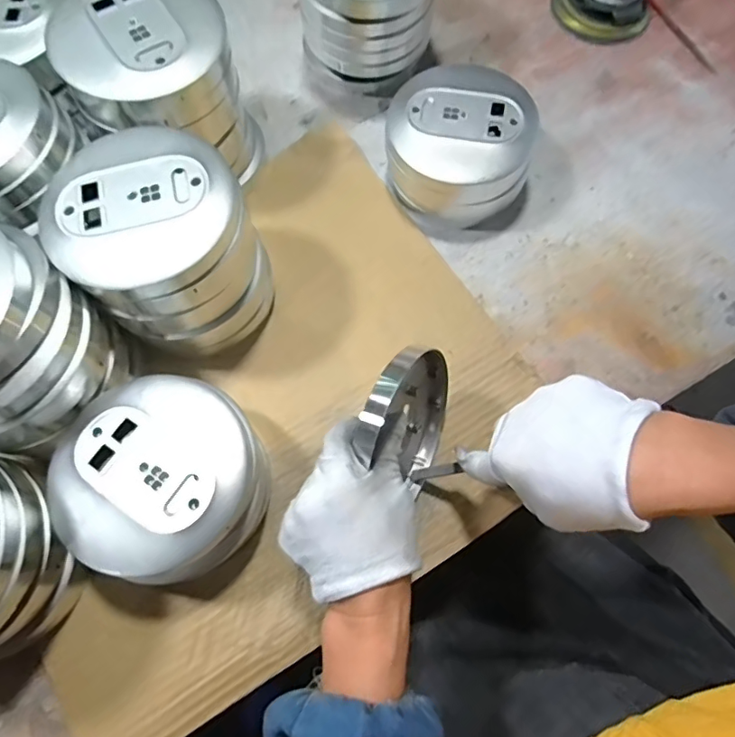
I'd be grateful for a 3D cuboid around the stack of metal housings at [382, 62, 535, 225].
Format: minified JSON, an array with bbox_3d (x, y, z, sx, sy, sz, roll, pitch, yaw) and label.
[{"bbox_3d":[0.088,-0.214,0.502,0.137,0.085,0.129,26,73,8],"label":"stack of metal housings"}]

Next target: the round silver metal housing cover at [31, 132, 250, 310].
[{"bbox_3d":[-0.161,-0.114,0.378,0.135,0.046,0.119,-23,72,-8],"label":"round silver metal housing cover"}]

